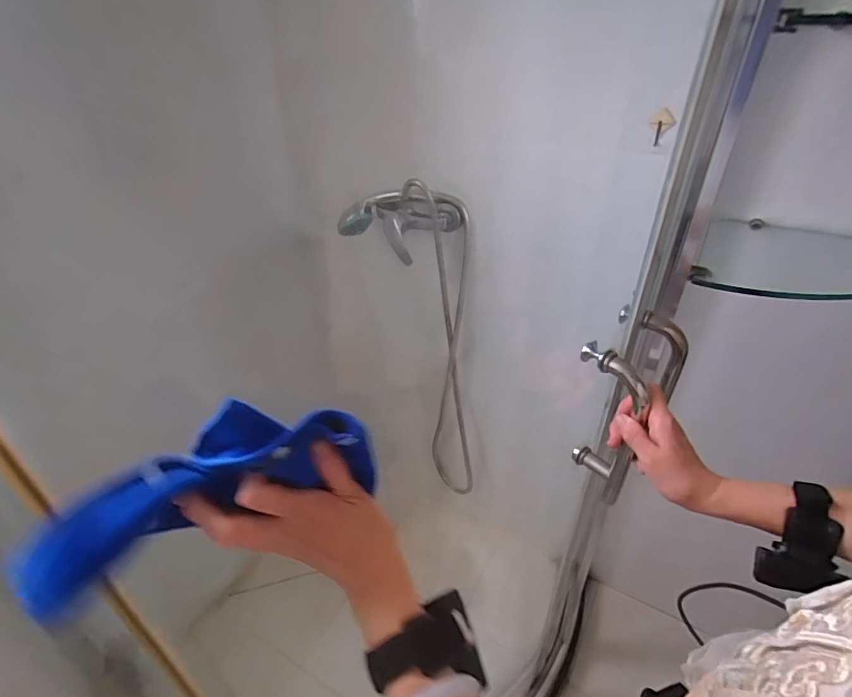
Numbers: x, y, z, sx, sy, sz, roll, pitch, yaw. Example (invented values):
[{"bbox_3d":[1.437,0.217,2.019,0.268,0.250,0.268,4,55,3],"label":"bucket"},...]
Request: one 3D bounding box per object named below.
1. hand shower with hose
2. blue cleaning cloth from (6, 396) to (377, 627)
[{"bbox_3d":[-0.020,0.037,1.100,0.274,0.793,0.125,-6,35,-7],"label":"hand shower with hose"},{"bbox_3d":[-0.137,0.091,0.312,0.206,0.088,0.060,-21,39,-20],"label":"blue cleaning cloth"}]

